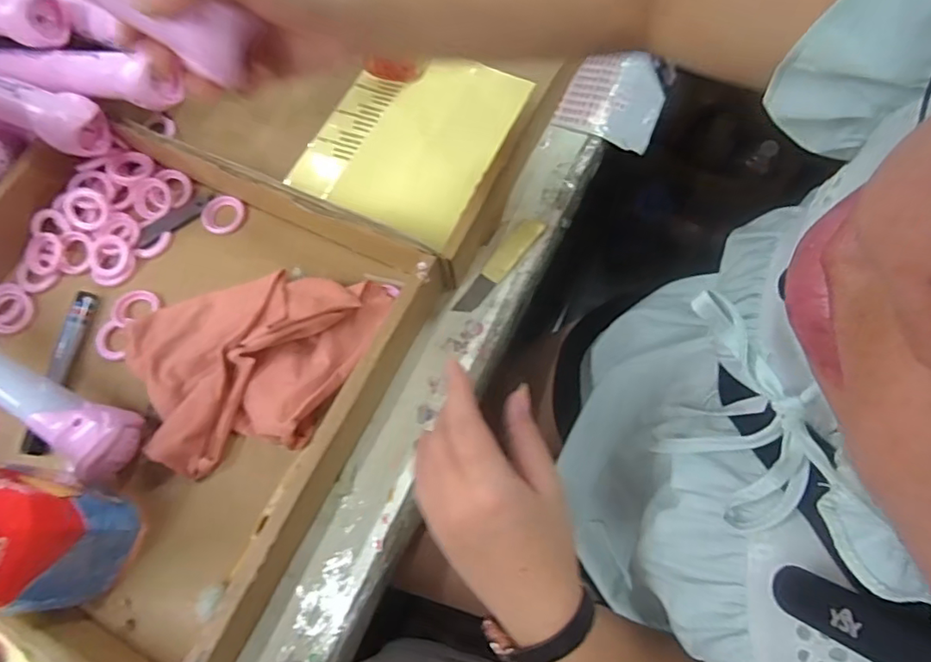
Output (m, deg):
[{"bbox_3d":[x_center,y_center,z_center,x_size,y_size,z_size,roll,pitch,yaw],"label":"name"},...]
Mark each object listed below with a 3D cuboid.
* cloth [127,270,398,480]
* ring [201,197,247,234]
[{"bbox_3d":[-0.156,0.020,0.430,0.208,0.044,0.143,-16,71,-3],"label":"cloth"},{"bbox_3d":[-0.216,-0.105,0.497,0.036,0.011,0.037,-1,71,2],"label":"ring"}]

